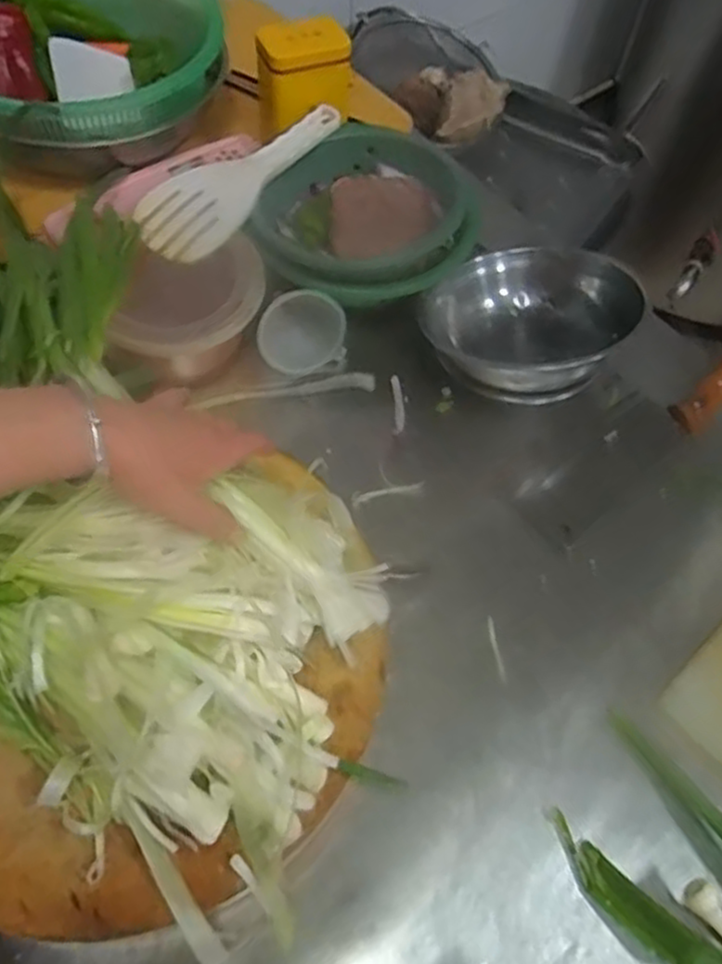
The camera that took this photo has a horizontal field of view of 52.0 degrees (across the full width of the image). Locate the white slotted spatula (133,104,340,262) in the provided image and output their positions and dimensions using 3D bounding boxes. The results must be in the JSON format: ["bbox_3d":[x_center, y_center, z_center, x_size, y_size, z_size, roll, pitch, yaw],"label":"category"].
[{"bbox_3d":[-0.119,-0.306,0.729,0.084,0.018,0.246,28,61,12],"label":"white slotted spatula"}]

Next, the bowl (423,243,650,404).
[{"bbox_3d":[0.151,-0.147,0.698,0.177,0.107,0.169,2,59,-3],"label":"bowl"}]

